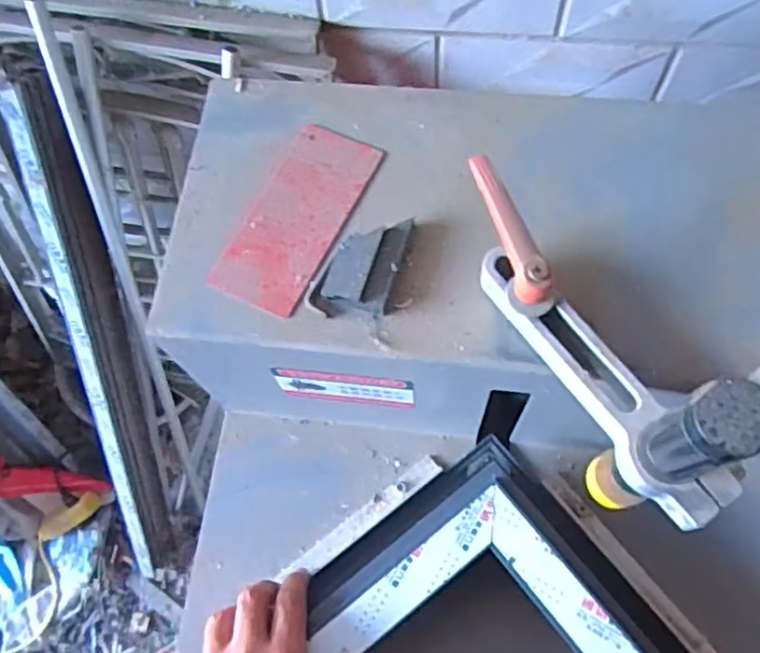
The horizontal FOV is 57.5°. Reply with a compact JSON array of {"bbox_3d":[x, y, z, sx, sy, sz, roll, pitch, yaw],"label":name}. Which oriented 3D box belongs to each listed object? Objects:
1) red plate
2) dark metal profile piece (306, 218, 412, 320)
[{"bbox_3d":[-0.058,-0.079,0.492,0.067,0.005,0.145,24,71,12],"label":"red plate"},{"bbox_3d":[-0.014,-0.042,0.467,0.055,0.019,0.073,13,69,9],"label":"dark metal profile piece"}]

